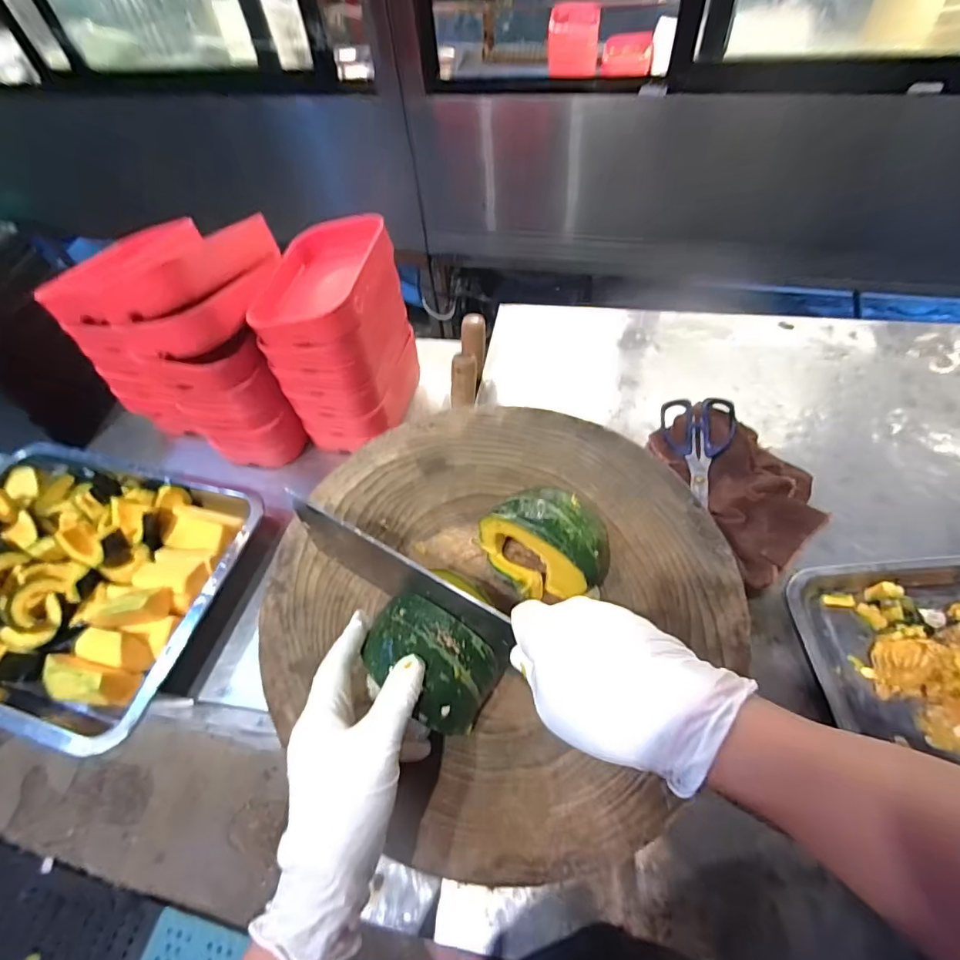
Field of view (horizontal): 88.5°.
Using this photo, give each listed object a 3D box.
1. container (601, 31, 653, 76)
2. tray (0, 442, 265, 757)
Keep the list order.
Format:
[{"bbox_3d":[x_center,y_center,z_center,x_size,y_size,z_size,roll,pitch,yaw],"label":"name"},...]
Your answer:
[{"bbox_3d":[0.364,-1.049,1.215,0.117,0.063,0.090,4,56,8],"label":"container"},{"bbox_3d":[-0.450,0.101,0.546,0.356,0.064,0.289,11,57,12],"label":"tray"}]

